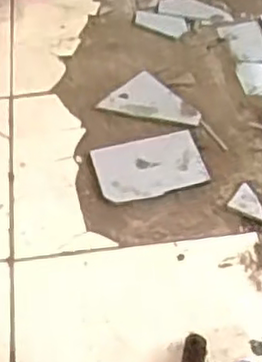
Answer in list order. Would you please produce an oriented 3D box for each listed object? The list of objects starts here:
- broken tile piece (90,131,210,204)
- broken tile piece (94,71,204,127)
[{"bbox_3d":[0.033,-0.027,1.214,0.184,0.014,0.129,-12,54,-8],"label":"broken tile piece"},{"bbox_3d":[0.047,-0.160,1.323,0.189,0.015,0.108,13,55,10],"label":"broken tile piece"}]

